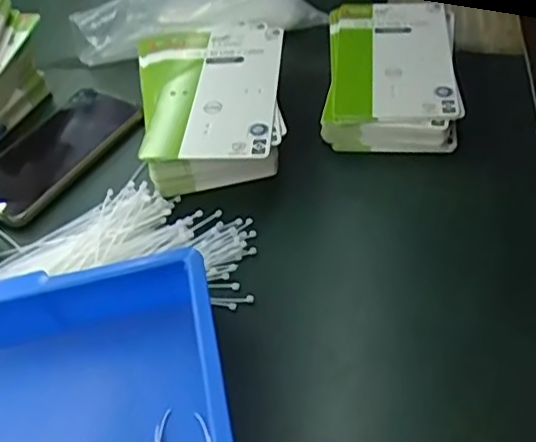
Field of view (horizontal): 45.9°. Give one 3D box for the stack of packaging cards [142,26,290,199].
[{"bbox_3d":[-0.050,-0.102,0.542,0.125,0.034,0.189,-3,47,3],"label":"stack of packaging cards"}]

